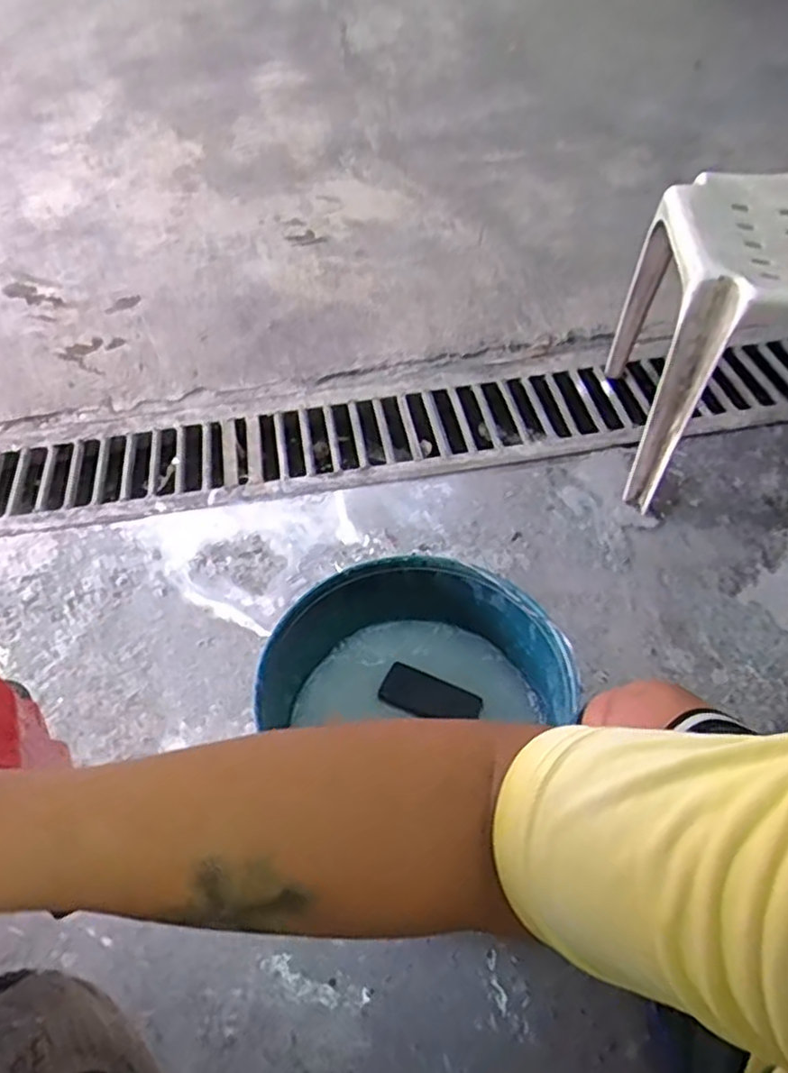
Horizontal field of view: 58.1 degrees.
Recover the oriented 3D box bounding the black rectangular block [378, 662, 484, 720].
[{"bbox_3d":[0.039,0.177,0.780,0.110,0.008,0.047,20,57,17],"label":"black rectangular block"}]

